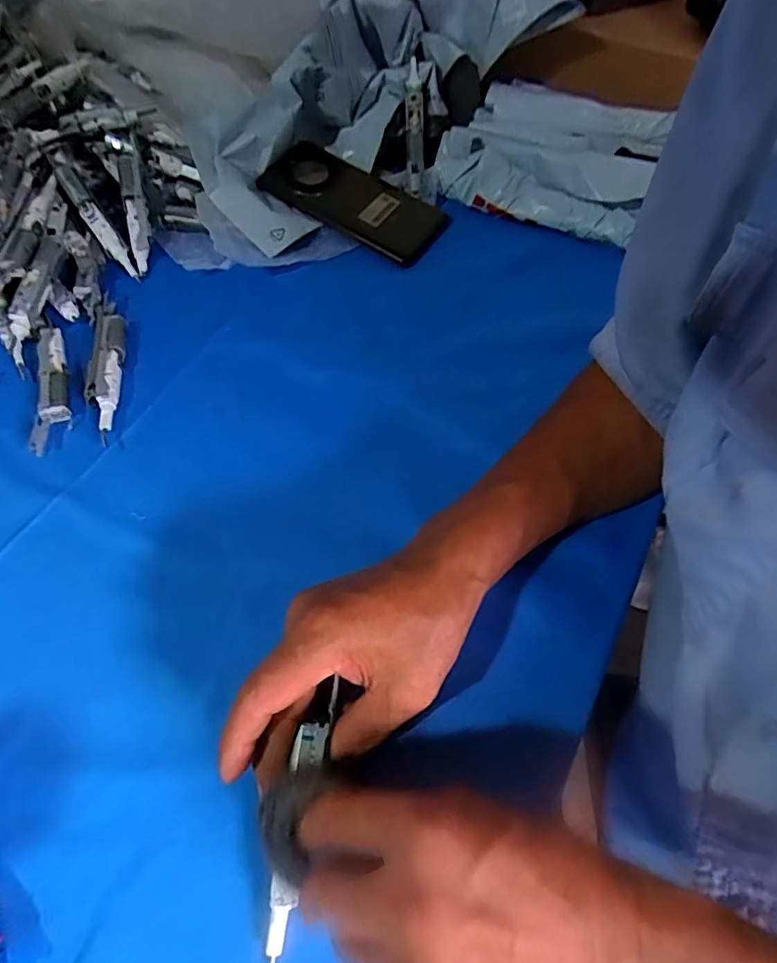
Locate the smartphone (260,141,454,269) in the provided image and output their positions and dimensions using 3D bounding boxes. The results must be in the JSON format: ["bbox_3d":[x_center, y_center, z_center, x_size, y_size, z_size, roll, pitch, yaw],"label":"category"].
[{"bbox_3d":[-0.029,-0.259,0.509,0.164,0.015,0.082,31,67,6],"label":"smartphone"}]

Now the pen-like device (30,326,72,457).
[{"bbox_3d":[-0.256,-0.074,0.420,0.026,0.017,0.111,-10,63,-5],"label":"pen-like device"}]

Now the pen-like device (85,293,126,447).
[{"bbox_3d":[-0.218,-0.093,0.429,0.022,0.013,0.135,-6,63,-3],"label":"pen-like device"}]

